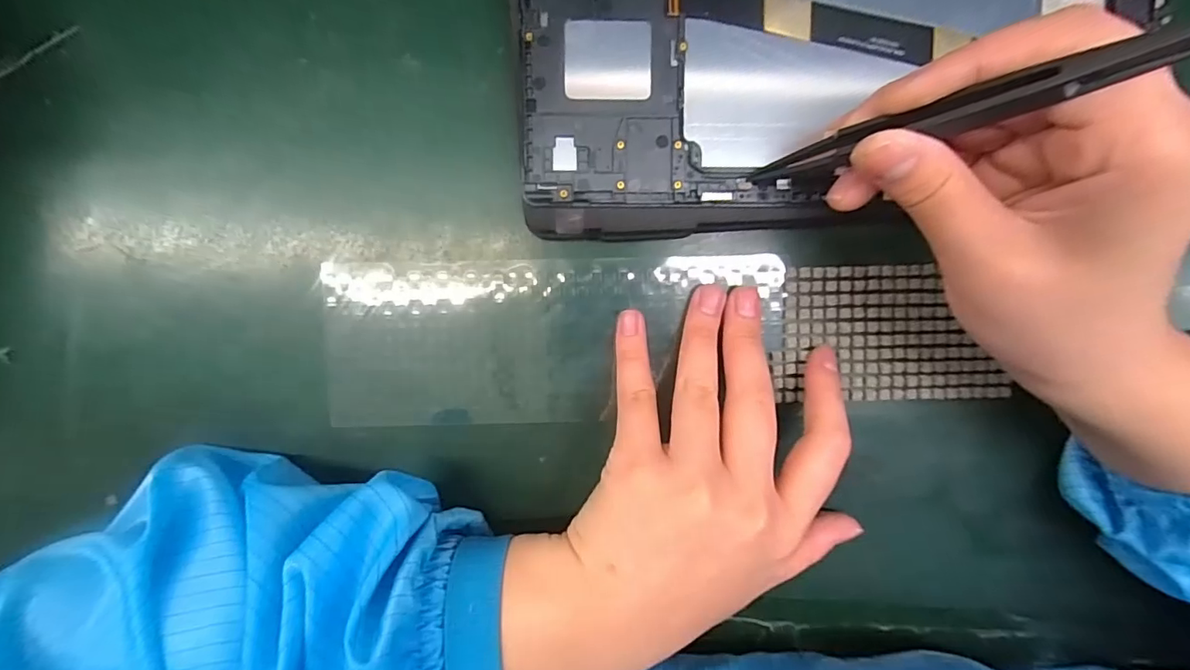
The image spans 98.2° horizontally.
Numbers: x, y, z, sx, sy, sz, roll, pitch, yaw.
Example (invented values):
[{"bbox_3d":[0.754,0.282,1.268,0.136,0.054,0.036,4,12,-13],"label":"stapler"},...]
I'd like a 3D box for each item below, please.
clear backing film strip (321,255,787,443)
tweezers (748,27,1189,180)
[{"bbox_3d":[-0.017,0.003,0.222,0.193,0.006,0.069,-2,93,-2],"label":"clear backing film strip"},{"bbox_3d":[0.095,-0.061,0.148,0.015,0.109,0.008,-10,96,-42],"label":"tweezers"}]

